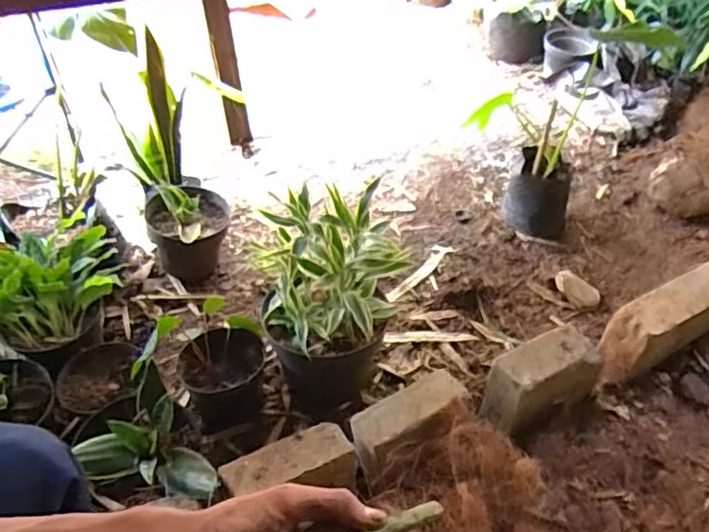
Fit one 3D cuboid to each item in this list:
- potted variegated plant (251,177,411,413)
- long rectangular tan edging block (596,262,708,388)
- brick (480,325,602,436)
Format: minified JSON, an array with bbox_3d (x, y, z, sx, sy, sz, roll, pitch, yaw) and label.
[{"bbox_3d":[-0.039,0.071,0.965,0.208,0.351,0.180,-10,41,-7],"label":"potted variegated plant"},{"bbox_3d":[0.696,0.063,1.124,0.574,0.153,0.095,-21,43,-18],"label":"long rectangular tan edging block"},{"bbox_3d":[0.305,0.196,0.980,0.206,0.141,0.085,-21,43,-18],"label":"brick"}]

